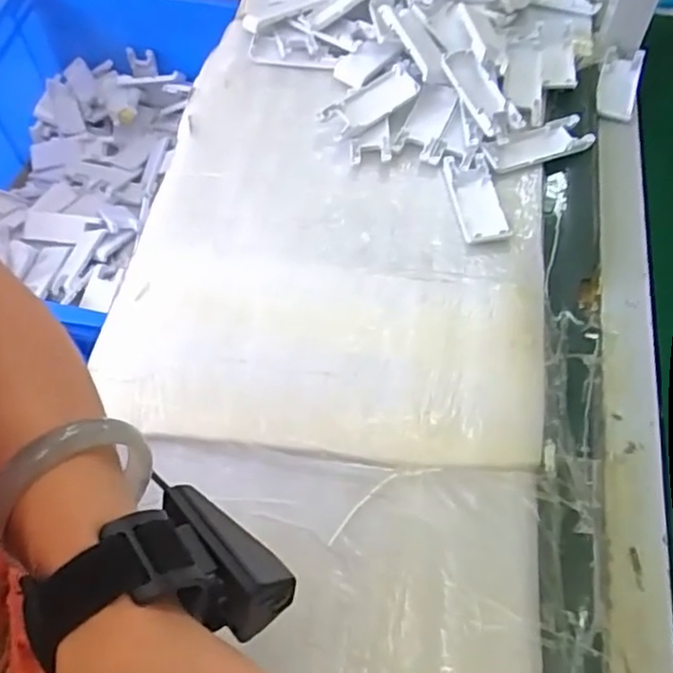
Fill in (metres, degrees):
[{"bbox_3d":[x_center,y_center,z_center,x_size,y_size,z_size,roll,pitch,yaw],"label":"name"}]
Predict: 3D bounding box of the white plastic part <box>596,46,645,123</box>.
[{"bbox_3d":[0.298,-0.267,0.684,0.041,0.015,0.109,19,61,11],"label":"white plastic part"}]

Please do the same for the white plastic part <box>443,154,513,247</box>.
[{"bbox_3d":[0.129,-0.126,0.598,0.042,0.012,0.104,-6,59,-3],"label":"white plastic part"}]

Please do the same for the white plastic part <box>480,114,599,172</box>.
[{"bbox_3d":[0.193,-0.189,0.629,0.109,0.010,0.040,-16,60,-9],"label":"white plastic part"}]

